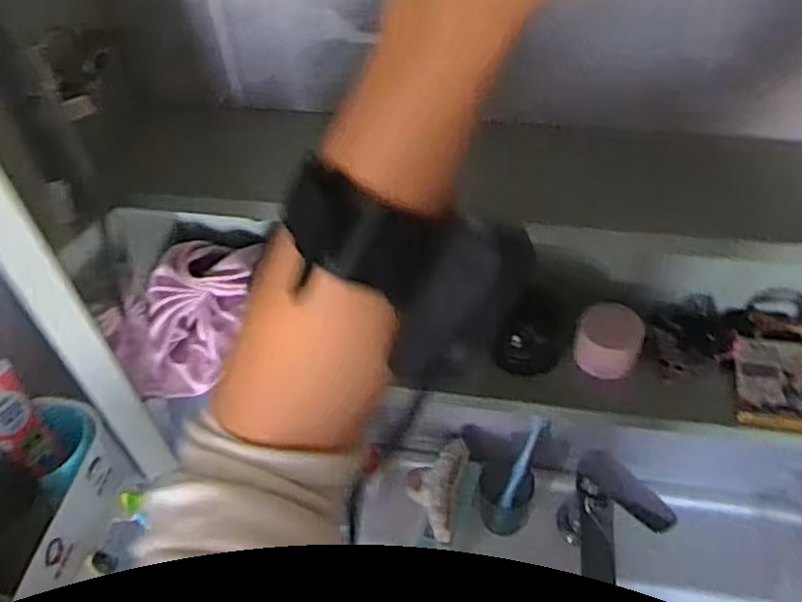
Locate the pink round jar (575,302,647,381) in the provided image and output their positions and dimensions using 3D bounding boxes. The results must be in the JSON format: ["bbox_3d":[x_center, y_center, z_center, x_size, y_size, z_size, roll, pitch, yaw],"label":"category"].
[{"bbox_3d":[0.171,0.030,0.583,0.050,0.035,0.056,11,51,13],"label":"pink round jar"}]

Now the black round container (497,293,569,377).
[{"bbox_3d":[0.107,0.027,0.572,0.050,0.061,0.042,9,51,12],"label":"black round container"}]

